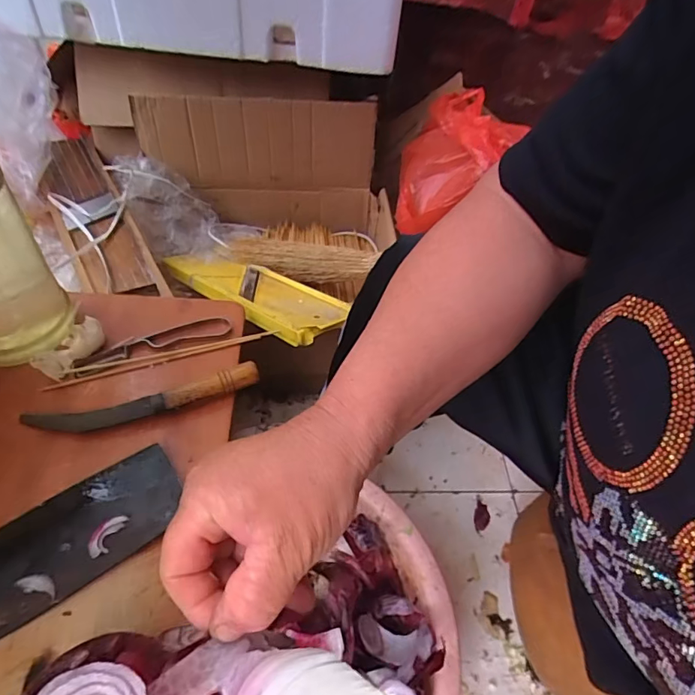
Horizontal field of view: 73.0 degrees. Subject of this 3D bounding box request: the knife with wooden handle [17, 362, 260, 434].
[{"bbox_3d":[-0.199,0.053,0.463,0.220,0.021,0.032,-10,52,-14],"label":"knife with wooden handle"}]

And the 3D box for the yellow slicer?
[{"bbox_3d":[-0.137,-0.090,0.670,0.335,0.033,0.114,27,51,37],"label":"yellow slicer"}]

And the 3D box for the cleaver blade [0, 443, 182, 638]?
[{"bbox_3d":[-0.224,0.152,0.389,0.168,0.008,0.082,-29,59,-26],"label":"cleaver blade"}]

